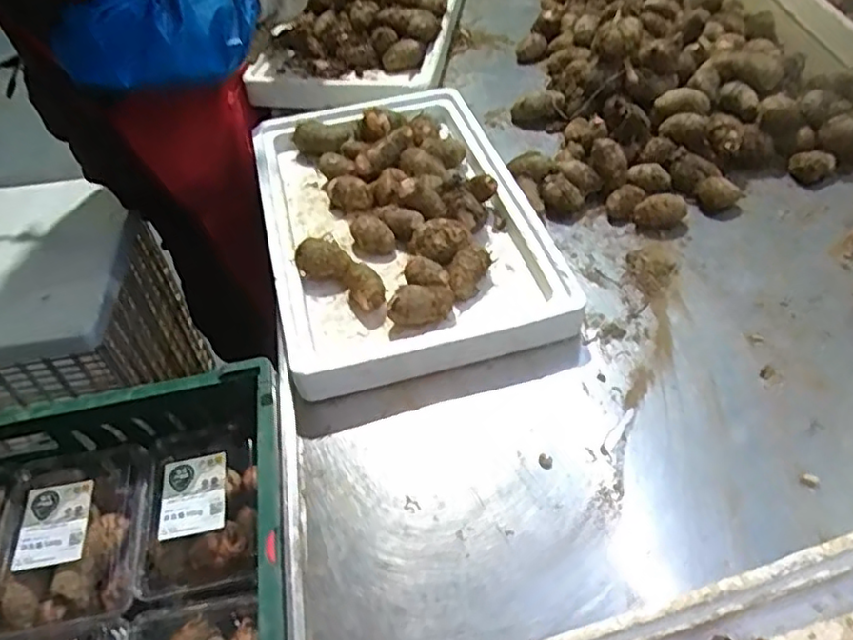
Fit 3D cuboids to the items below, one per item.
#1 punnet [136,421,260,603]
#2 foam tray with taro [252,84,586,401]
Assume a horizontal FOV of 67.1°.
[{"bbox_3d":[-0.217,0.182,0.621,0.129,0.039,0.195,-13,48,-6],"label":"punnet"},{"bbox_3d":[-0.036,-0.131,0.770,0.304,0.062,0.468,-13,50,-7],"label":"foam tray with taro"}]

